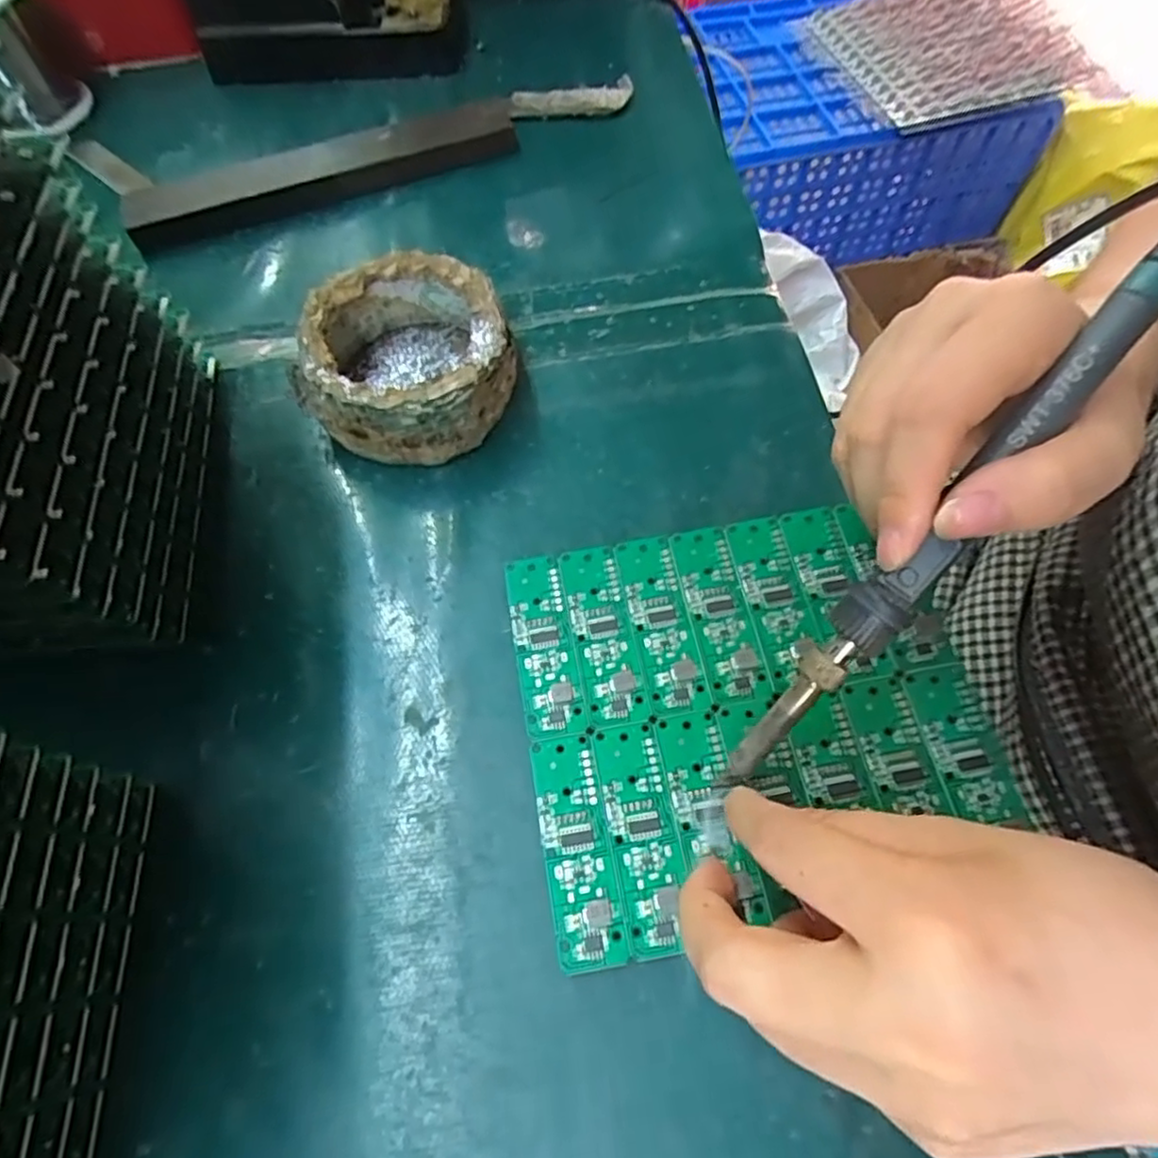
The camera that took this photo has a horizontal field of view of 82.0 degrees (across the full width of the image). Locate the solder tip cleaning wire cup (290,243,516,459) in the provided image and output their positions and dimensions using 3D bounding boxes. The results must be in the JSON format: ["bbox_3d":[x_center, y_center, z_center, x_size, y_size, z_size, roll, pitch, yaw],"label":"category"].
[{"bbox_3d":[-0.074,-0.094,0.286,0.086,0.042,0.081,-1,64,1],"label":"solder tip cleaning wire cup"}]

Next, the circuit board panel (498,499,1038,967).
[{"bbox_3d":[0.057,0.041,0.228,0.148,0.004,0.132,-10,64,-4],"label":"circuit board panel"}]

